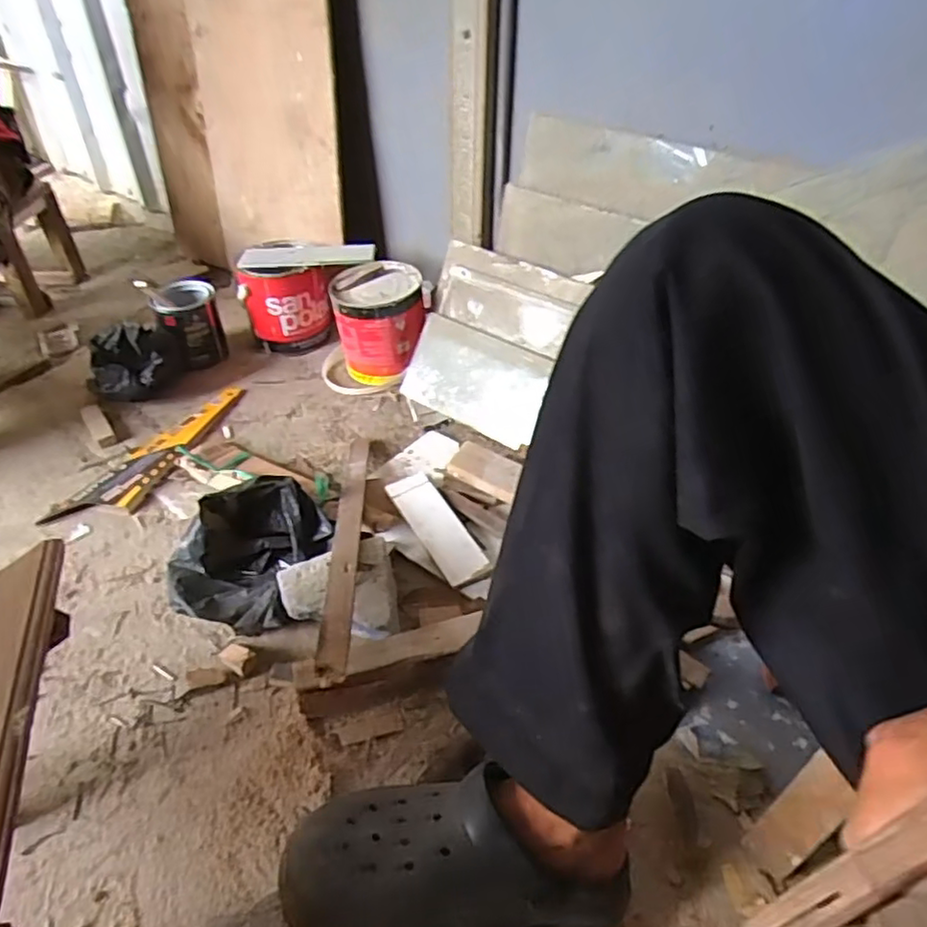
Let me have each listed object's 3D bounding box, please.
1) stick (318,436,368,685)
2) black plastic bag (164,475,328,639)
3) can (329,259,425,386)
[{"bbox_3d":[-0.140,0.076,0.806,0.028,0.014,0.494,-4,27,-3],"label":"stick"},{"bbox_3d":[-0.263,0.106,0.801,0.167,0.106,0.174,6,43,8],"label":"black plastic bag"},{"bbox_3d":[-0.141,-0.237,1.139,0.144,0.170,0.141,-1,42,1],"label":"can"}]

